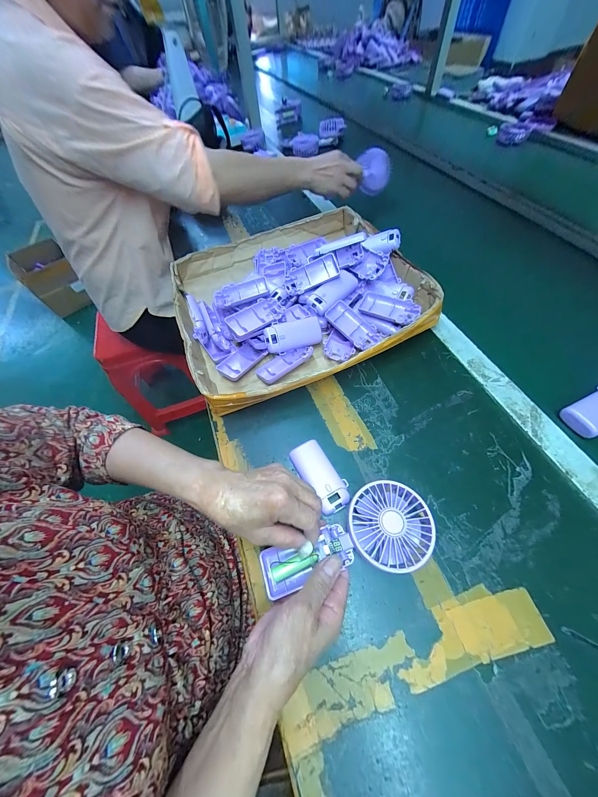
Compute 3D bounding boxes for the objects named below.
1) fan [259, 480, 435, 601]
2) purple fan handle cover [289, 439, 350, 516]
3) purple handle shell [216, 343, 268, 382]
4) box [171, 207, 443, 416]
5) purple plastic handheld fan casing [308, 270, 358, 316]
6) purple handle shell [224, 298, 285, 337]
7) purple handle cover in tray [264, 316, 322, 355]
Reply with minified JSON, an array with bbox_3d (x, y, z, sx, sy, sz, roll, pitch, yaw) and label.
[{"bbox_3d":[0.051,0.155,0.287,0.180,0.042,0.080,-20,60,-3],"label":"fan"},{"bbox_3d":[0.027,0.099,0.341,0.042,0.018,0.093,-29,62,-14],"label":"purple fan handle cover"},{"bbox_3d":[-0.093,-0.059,0.429,0.046,0.016,0.073,32,66,20],"label":"purple handle shell"},{"bbox_3d":[-0.013,-0.196,0.476,0.399,0.075,0.391,-21,60,-9],"label":"box"},{"bbox_3d":[0.059,-0.180,0.444,0.093,0.025,0.039,-42,65,-18],"label":"purple plastic handheld fan casing"},{"bbox_3d":[-0.066,-0.130,0.417,0.095,0.015,0.047,-33,63,-14],"label":"purple handle shell"},{"bbox_3d":[-0.008,-0.101,0.424,0.091,0.046,0.015,-13,15,-15],"label":"purple handle cover in tray"}]

